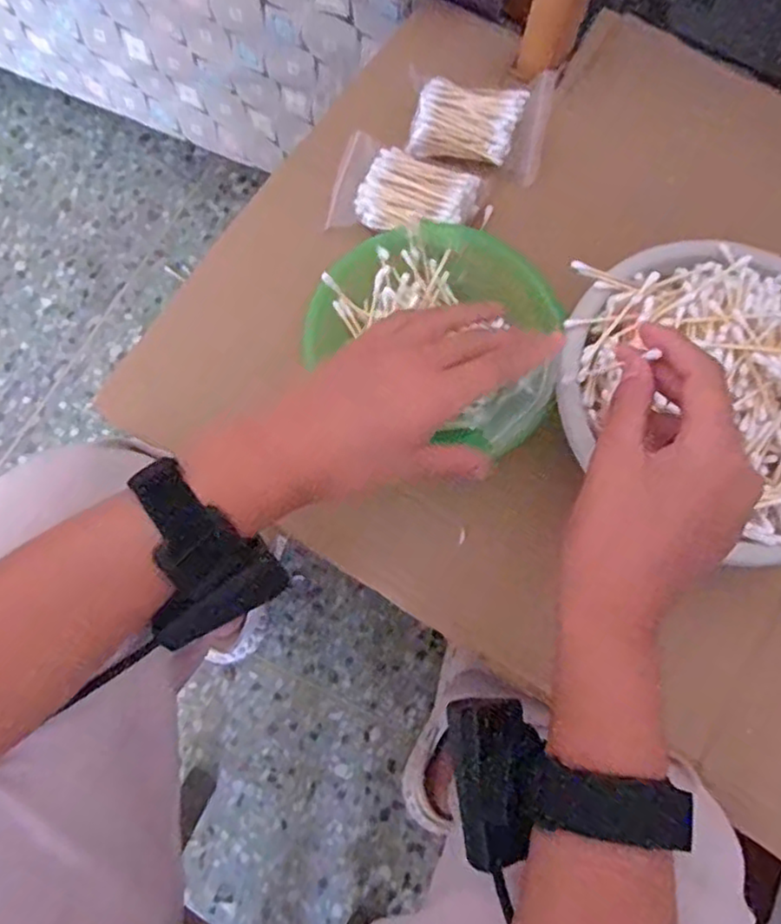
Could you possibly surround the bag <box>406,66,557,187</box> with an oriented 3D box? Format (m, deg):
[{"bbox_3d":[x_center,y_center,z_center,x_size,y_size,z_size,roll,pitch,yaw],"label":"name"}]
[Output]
[{"bbox_3d":[0.065,-0.251,0.496,0.102,0.044,0.063,8,74,-1],"label":"bag"}]

